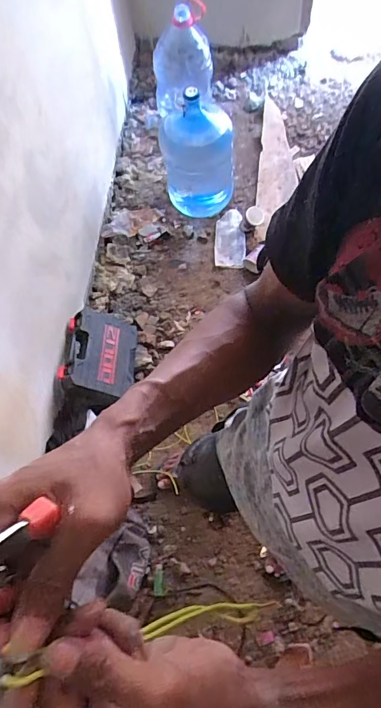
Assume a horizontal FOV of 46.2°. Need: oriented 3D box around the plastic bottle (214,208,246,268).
[{"bbox_3d":[0.157,-0.468,1.785,0.120,0.099,0.276,-1,66,4],"label":"plastic bottle"}]

